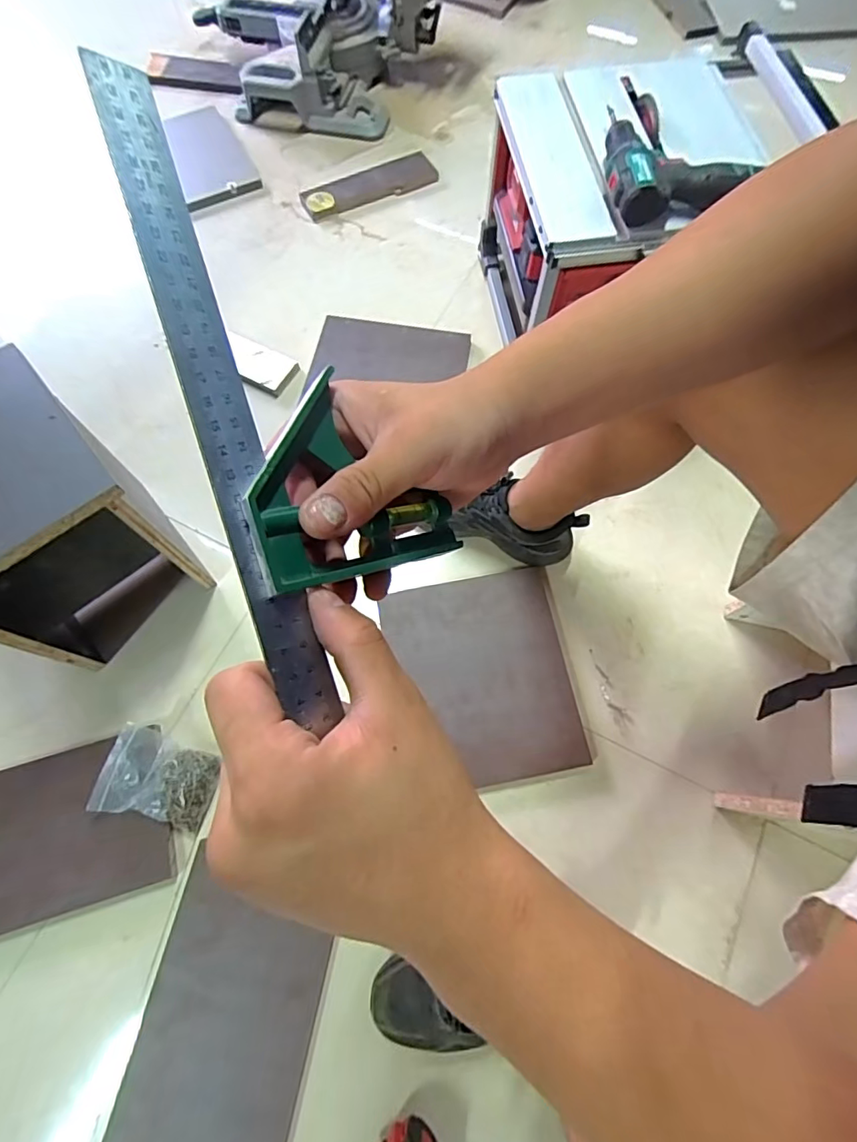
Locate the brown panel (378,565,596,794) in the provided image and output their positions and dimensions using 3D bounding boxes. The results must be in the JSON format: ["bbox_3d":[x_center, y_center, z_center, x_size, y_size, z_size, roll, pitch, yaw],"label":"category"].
[{"bbox_3d":[0.088,0.152,0.759,0.257,0.016,0.295,-10,73,-11],"label":"brown panel"}]

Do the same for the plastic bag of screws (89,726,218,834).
[{"bbox_3d":[-0.362,0.278,0.704,0.133,0.057,0.111,14,70,5],"label":"plastic bag of screws"}]

